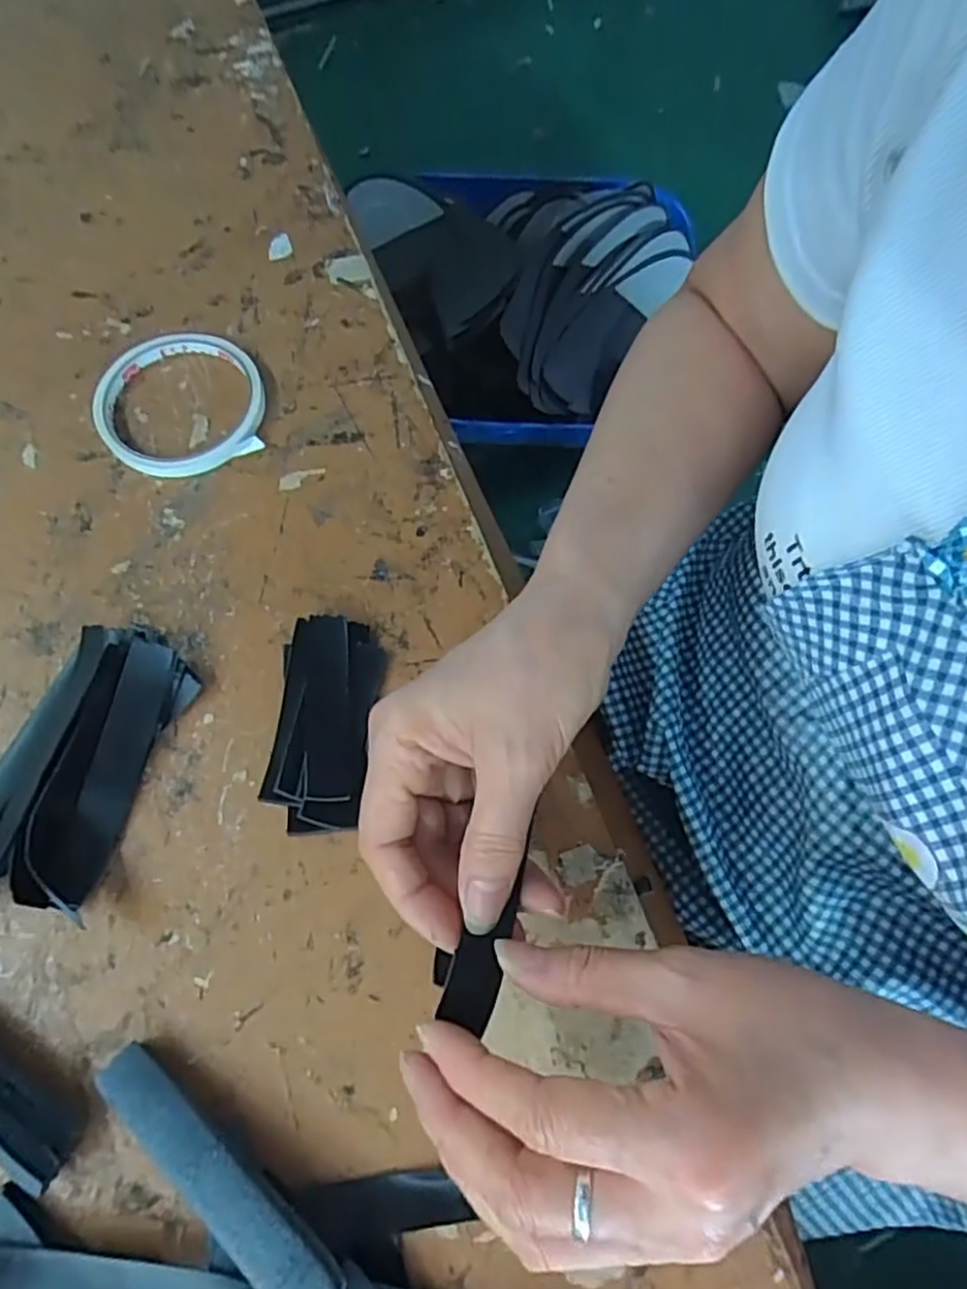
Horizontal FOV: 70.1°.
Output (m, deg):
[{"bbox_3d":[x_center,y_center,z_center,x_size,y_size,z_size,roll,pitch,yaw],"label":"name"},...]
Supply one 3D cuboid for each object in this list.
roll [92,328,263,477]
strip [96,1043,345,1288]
[{"bbox_3d":[-0.166,-0.133,0.376,0.089,0.010,0.089,0,70,-1],"label":"roll"},{"bbox_3d":[-0.097,0.192,0.249,0.116,0.005,0.021,36,58,19],"label":"strip"}]

